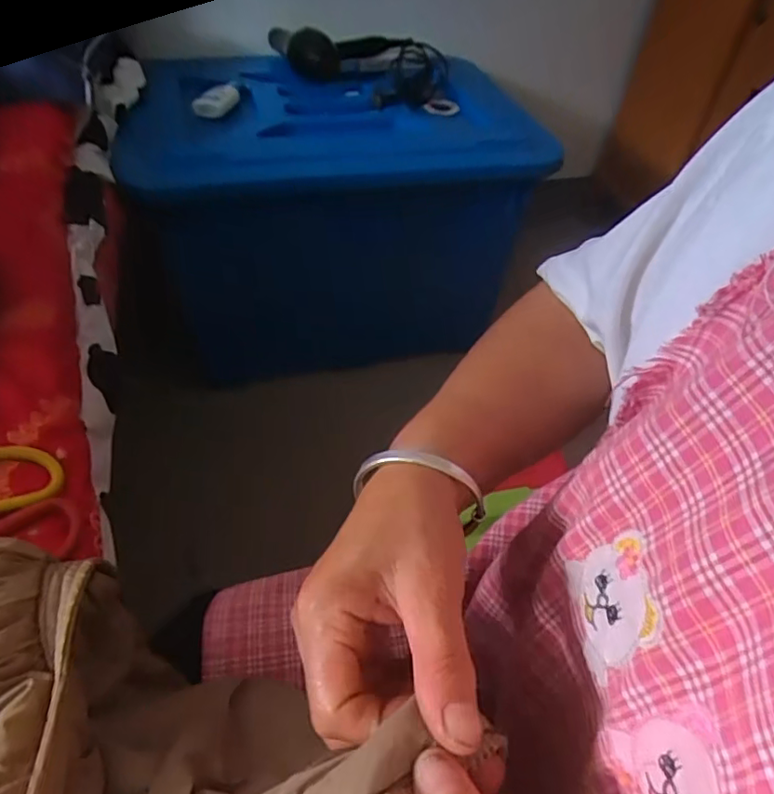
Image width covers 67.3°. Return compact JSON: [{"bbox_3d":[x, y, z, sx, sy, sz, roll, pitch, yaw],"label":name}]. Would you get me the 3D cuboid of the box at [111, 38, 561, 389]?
[{"bbox_3d":[-0.097,-0.341,1.209,0.718,0.536,0.491,-10,48,-15],"label":"box"}]

